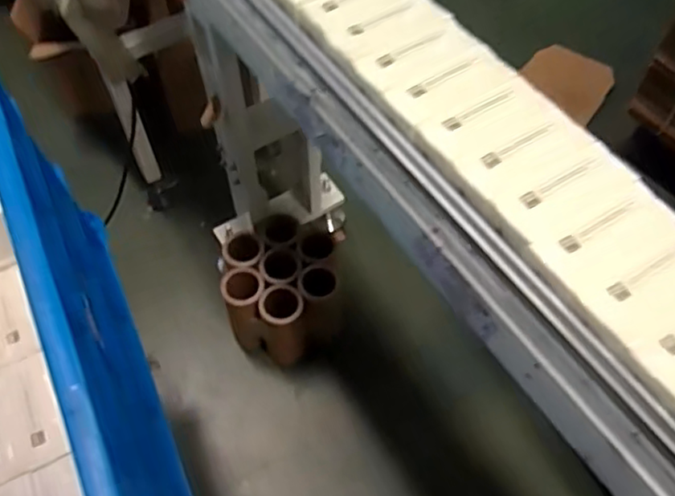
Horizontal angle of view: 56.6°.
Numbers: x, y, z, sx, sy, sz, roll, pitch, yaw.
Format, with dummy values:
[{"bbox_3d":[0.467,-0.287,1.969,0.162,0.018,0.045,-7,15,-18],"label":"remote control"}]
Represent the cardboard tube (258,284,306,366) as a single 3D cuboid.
[{"bbox_3d":[-0.128,0.193,1.503,0.100,0.265,0.099,-9,59,-6],"label":"cardboard tube"}]

